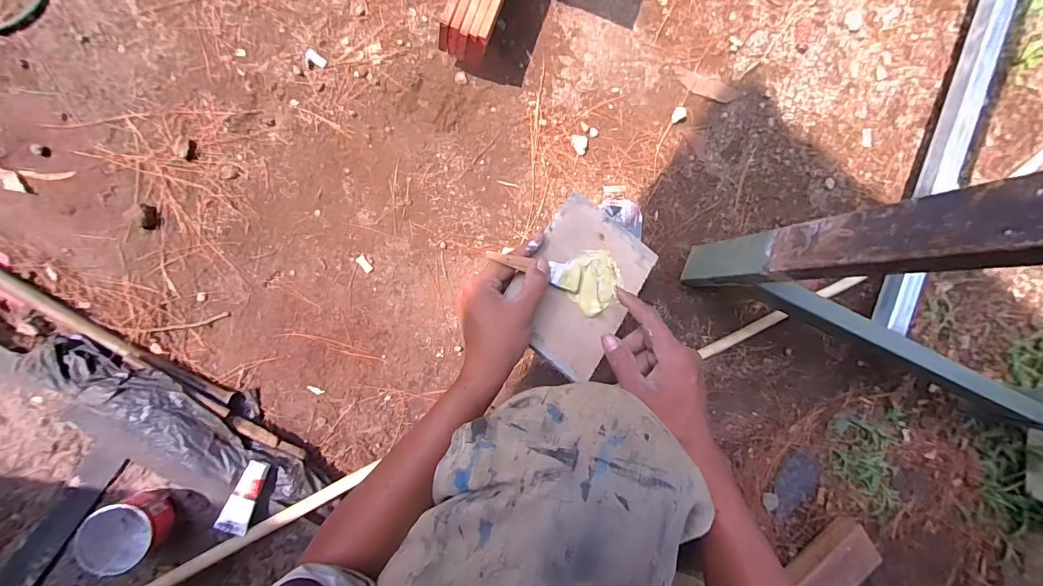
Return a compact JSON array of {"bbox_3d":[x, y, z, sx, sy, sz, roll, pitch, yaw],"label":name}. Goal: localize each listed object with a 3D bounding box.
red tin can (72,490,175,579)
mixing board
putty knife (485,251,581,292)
[{"bbox_3d":[-0.461,0.278,0.535,0.073,0.061,0.074,0,87,-6],"label":"red tin can"},{"bbox_3d":[0.065,-0.007,0.499,0.131,0.010,0.177,37,74,-16],"label":"mixing board"},{"bbox_3d":[0.014,-0.024,0.468,0.110,0.007,0.027,12,88,-23],"label":"putty knife"}]

